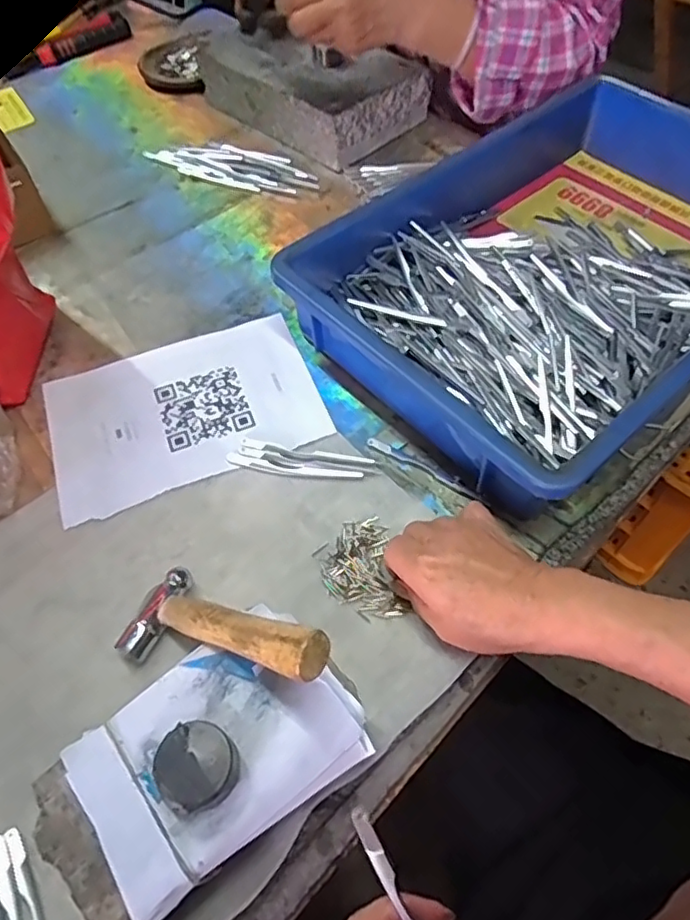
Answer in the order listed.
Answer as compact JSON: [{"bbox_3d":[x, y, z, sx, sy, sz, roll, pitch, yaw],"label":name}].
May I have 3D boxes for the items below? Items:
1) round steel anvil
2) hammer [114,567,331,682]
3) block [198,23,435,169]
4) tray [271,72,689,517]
[{"bbox_3d":[-0.073,0.152,0.303,0.037,0.020,0.039,0,57,0],"label":"round steel anvil"},{"bbox_3d":[-0.069,0.094,0.341,0.152,0.017,0.058,-4,47,43],"label":"hammer"},{"bbox_3d":[-0.043,-0.443,0.715,0.243,0.067,0.147,36,64,20],"label":"block"},{"bbox_3d":[0.185,-0.171,0.531,0.427,0.084,0.301,-37,65,-21],"label":"tray"}]

